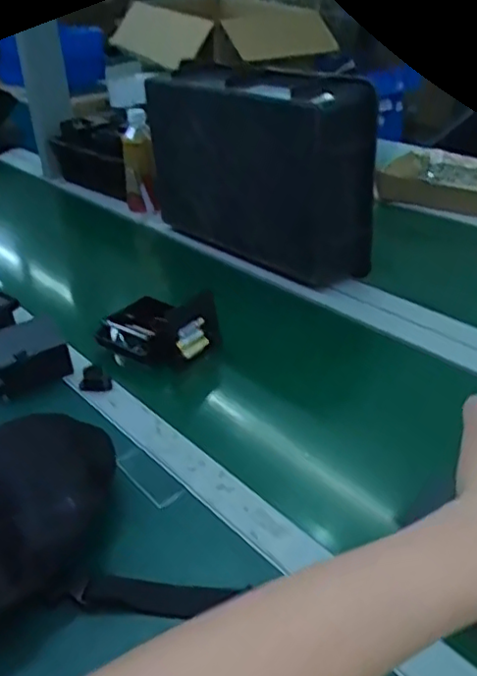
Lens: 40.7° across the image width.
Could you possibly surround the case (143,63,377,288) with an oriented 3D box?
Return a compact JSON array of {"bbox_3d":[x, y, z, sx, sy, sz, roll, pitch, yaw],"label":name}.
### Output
[{"bbox_3d":[0.002,-0.279,1.035,0.101,0.275,0.486,-25,38,-30],"label":"case"}]

